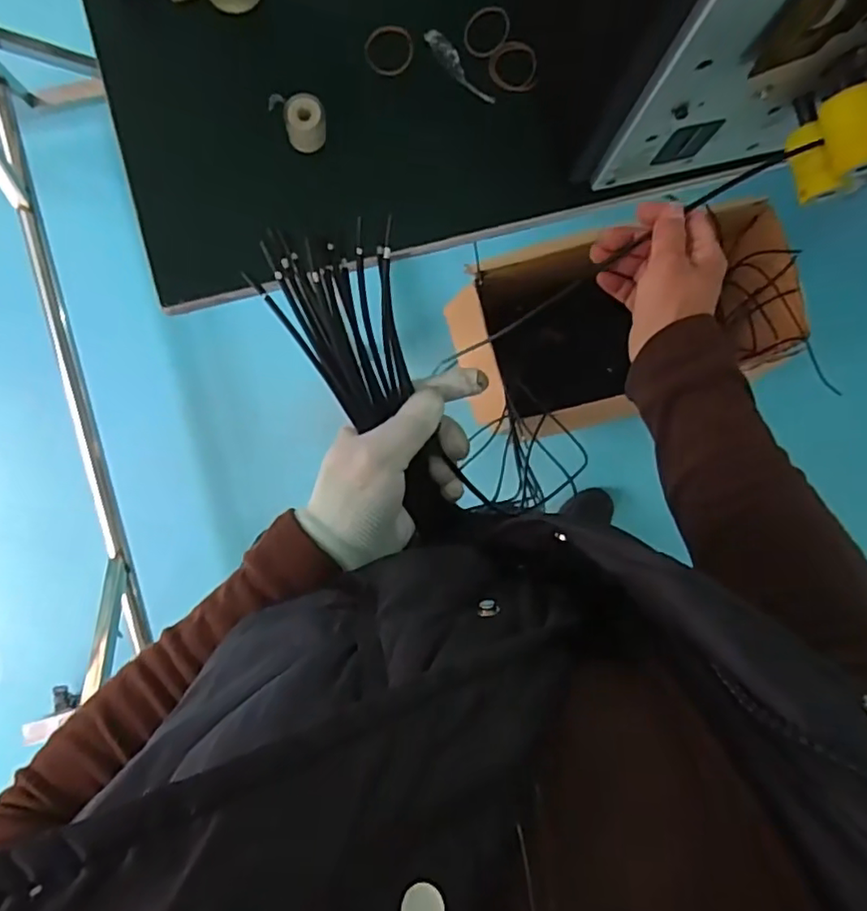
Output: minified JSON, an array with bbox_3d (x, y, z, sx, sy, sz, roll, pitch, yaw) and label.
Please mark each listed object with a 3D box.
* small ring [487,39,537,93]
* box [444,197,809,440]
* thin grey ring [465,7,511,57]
[{"bbox_3d":[0.071,-0.345,0.554,0.042,0.010,0.047,-9,87,-1],"label":"small ring"},{"bbox_3d":[0.332,-0.237,1.125,0.583,0.250,0.283,-16,89,-2],"label":"box"},{"bbox_3d":[0.048,-0.375,0.550,0.038,0.007,0.046,15,91,1],"label":"thin grey ring"}]

